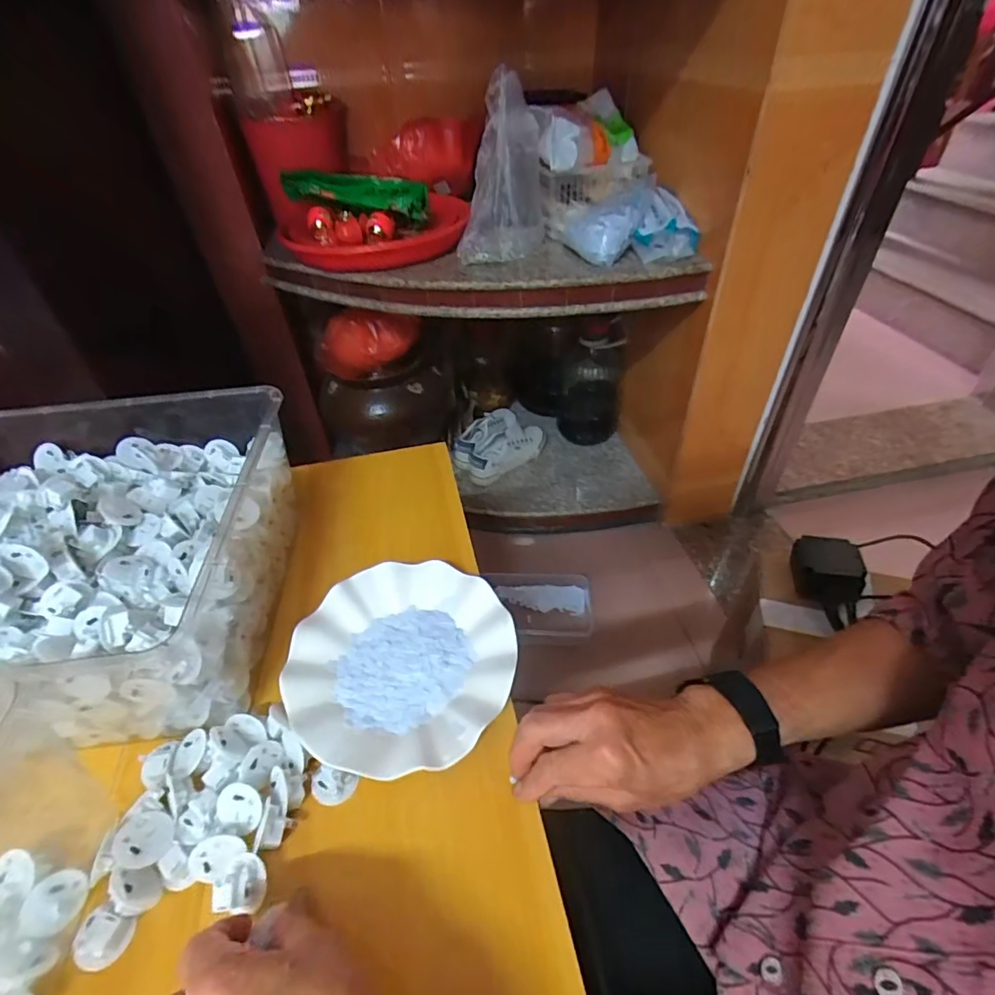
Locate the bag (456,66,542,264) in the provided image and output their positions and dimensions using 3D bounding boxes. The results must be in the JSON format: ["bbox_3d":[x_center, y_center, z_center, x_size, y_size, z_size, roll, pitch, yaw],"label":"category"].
[{"bbox_3d":[0.005,-0.546,0.857,0.139,0.246,0.211,-1,43,3],"label":"bag"}]

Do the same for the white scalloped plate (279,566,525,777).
[{"bbox_3d":[-0.078,0.132,0.427,0.177,0.022,0.182,-2,43,2],"label":"white scalloped plate"}]

